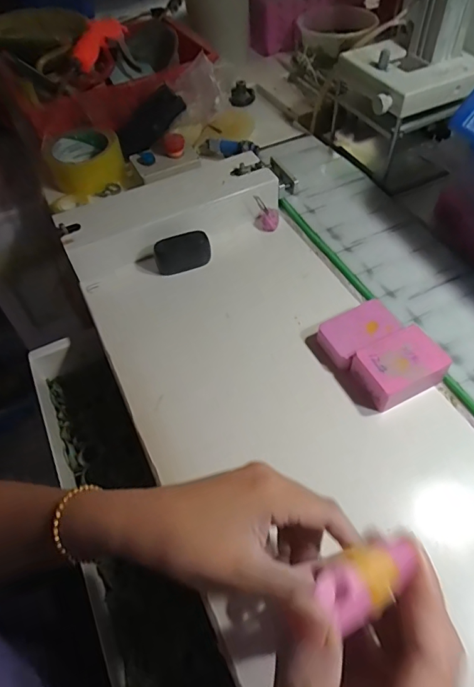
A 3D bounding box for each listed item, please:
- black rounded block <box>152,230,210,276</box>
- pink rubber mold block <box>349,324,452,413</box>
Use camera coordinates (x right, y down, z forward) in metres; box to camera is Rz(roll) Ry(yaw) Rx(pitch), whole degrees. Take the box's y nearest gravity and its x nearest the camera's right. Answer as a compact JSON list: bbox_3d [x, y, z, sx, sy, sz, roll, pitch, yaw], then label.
[{"bbox_3d":[-0.062,-0.104,0.504,0.061,0.041,0.019,-16,29,-4],"label":"black rounded block"},{"bbox_3d":[0.141,0.018,0.384,0.072,0.030,0.048,-23,56,-13],"label":"pink rubber mold block"}]

